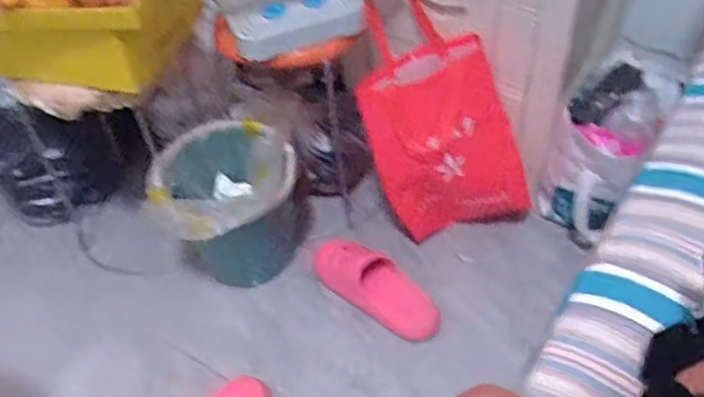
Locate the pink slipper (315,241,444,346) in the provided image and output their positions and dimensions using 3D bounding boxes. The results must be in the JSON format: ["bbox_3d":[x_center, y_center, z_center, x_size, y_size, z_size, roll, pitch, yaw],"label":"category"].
[{"bbox_3d":[0.041,0.149,1.131,0.261,0.061,0.100,32,57,30],"label":"pink slipper"}]

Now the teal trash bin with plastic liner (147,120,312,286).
[{"bbox_3d":[-0.218,0.022,1.152,0.243,0.252,0.275,-5,46,1],"label":"teal trash bin with plastic liner"}]

